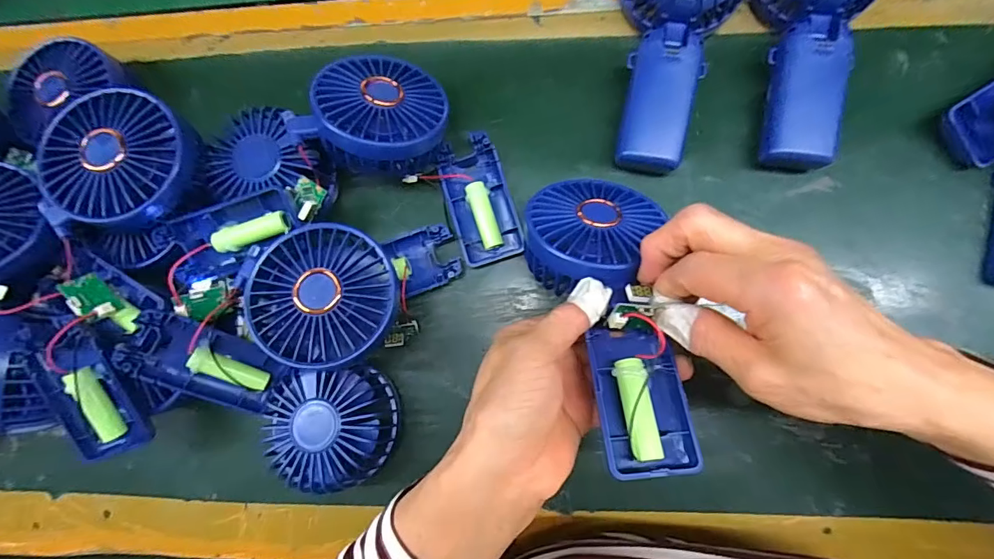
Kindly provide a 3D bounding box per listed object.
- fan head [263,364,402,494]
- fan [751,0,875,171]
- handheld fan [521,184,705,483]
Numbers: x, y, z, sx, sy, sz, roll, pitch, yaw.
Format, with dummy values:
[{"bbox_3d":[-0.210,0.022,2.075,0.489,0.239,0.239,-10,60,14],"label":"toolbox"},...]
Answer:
[{"bbox_3d":[-0.109,0.095,0.298,0.083,0.050,0.078,-3,84,5],"label":"fan head"},{"bbox_3d":[0.212,-0.163,0.292,0.081,0.050,0.175,6,85,6],"label":"fan"},{"bbox_3d":[0.065,0.010,0.240,0.079,0.039,0.176,-11,65,4],"label":"handheld fan"}]

